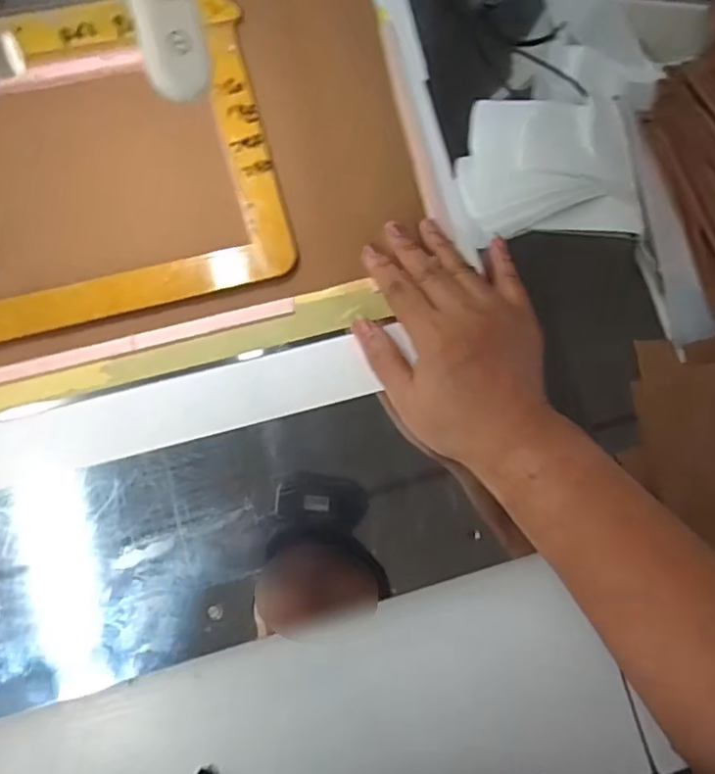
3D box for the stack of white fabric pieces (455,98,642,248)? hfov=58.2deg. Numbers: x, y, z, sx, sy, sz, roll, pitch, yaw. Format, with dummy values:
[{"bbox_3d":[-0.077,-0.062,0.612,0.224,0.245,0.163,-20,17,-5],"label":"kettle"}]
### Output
[{"bbox_3d":[0.130,-0.151,0.435,0.120,0.022,0.096,-8,79,-8],"label":"stack of white fabric pieces"}]

